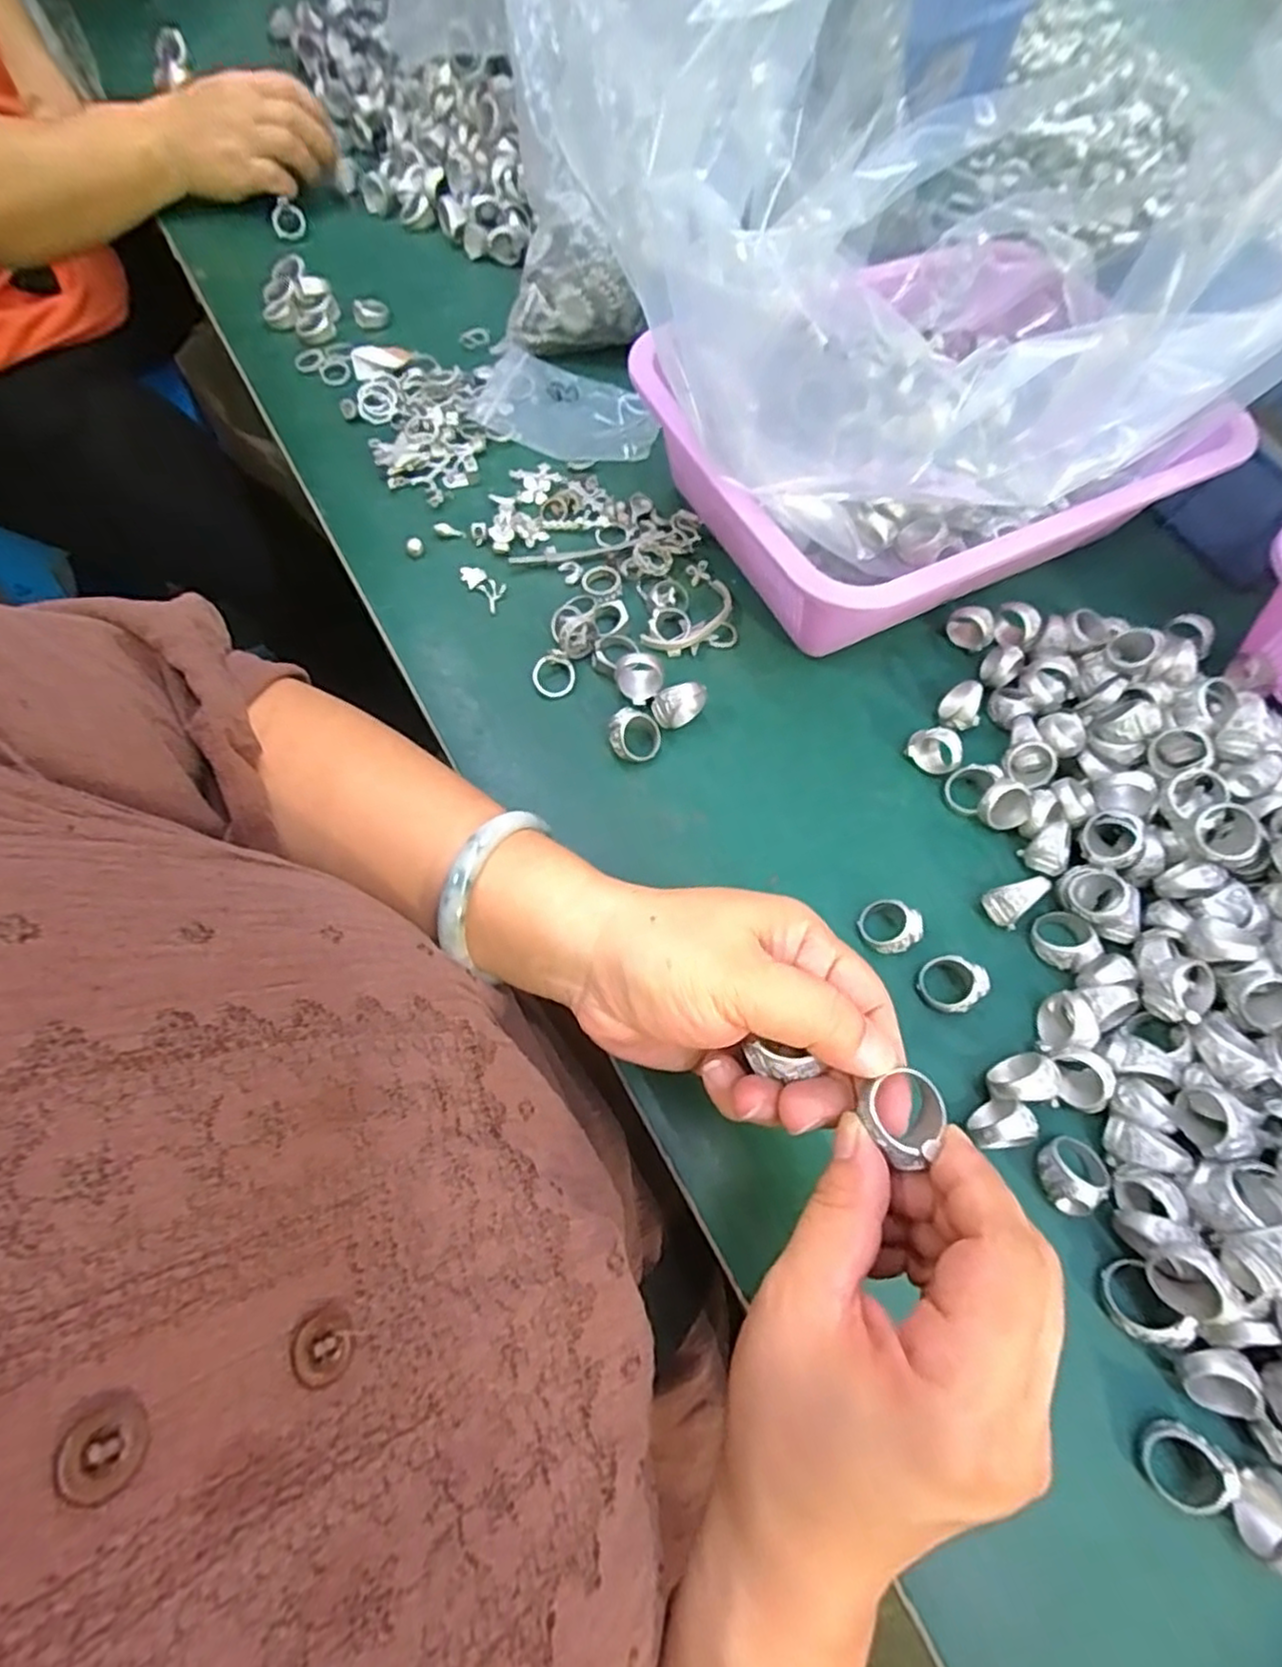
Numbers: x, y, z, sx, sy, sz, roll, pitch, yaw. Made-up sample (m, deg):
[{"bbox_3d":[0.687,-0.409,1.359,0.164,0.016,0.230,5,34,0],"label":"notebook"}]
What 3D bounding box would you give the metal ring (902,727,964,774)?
[{"bbox_3d":[0.154,-0.044,0.361,0.026,0.016,0.016,30,69,11],"label":"metal ring"}]

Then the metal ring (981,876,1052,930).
[{"bbox_3d":[0.177,0.033,0.324,0.024,0.022,0.017,-9,67,-5],"label":"metal ring"}]

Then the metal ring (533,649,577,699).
[{"bbox_3d":[-0.047,-0.086,0.374,0.023,0.004,0.024,0,90,-14],"label":"metal ring"}]

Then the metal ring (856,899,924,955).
[{"bbox_3d":[0.115,0.044,0.321,0.025,0.015,0.025,0,67,-1],"label":"metal ring"}]

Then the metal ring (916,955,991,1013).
[{"bbox_3d":[0.141,0.068,0.312,0.025,0.018,0.026,0,67,-1],"label":"metal ring"}]

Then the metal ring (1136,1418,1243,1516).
[{"bbox_3d":[0.193,0.223,0.245,0.024,0.015,0.026,46,114,28],"label":"metal ring"}]

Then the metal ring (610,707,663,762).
[{"bbox_3d":[-0.004,-0.050,0.357,0.030,0.009,0.025,30,94,-27],"label":"metal ring"}]

